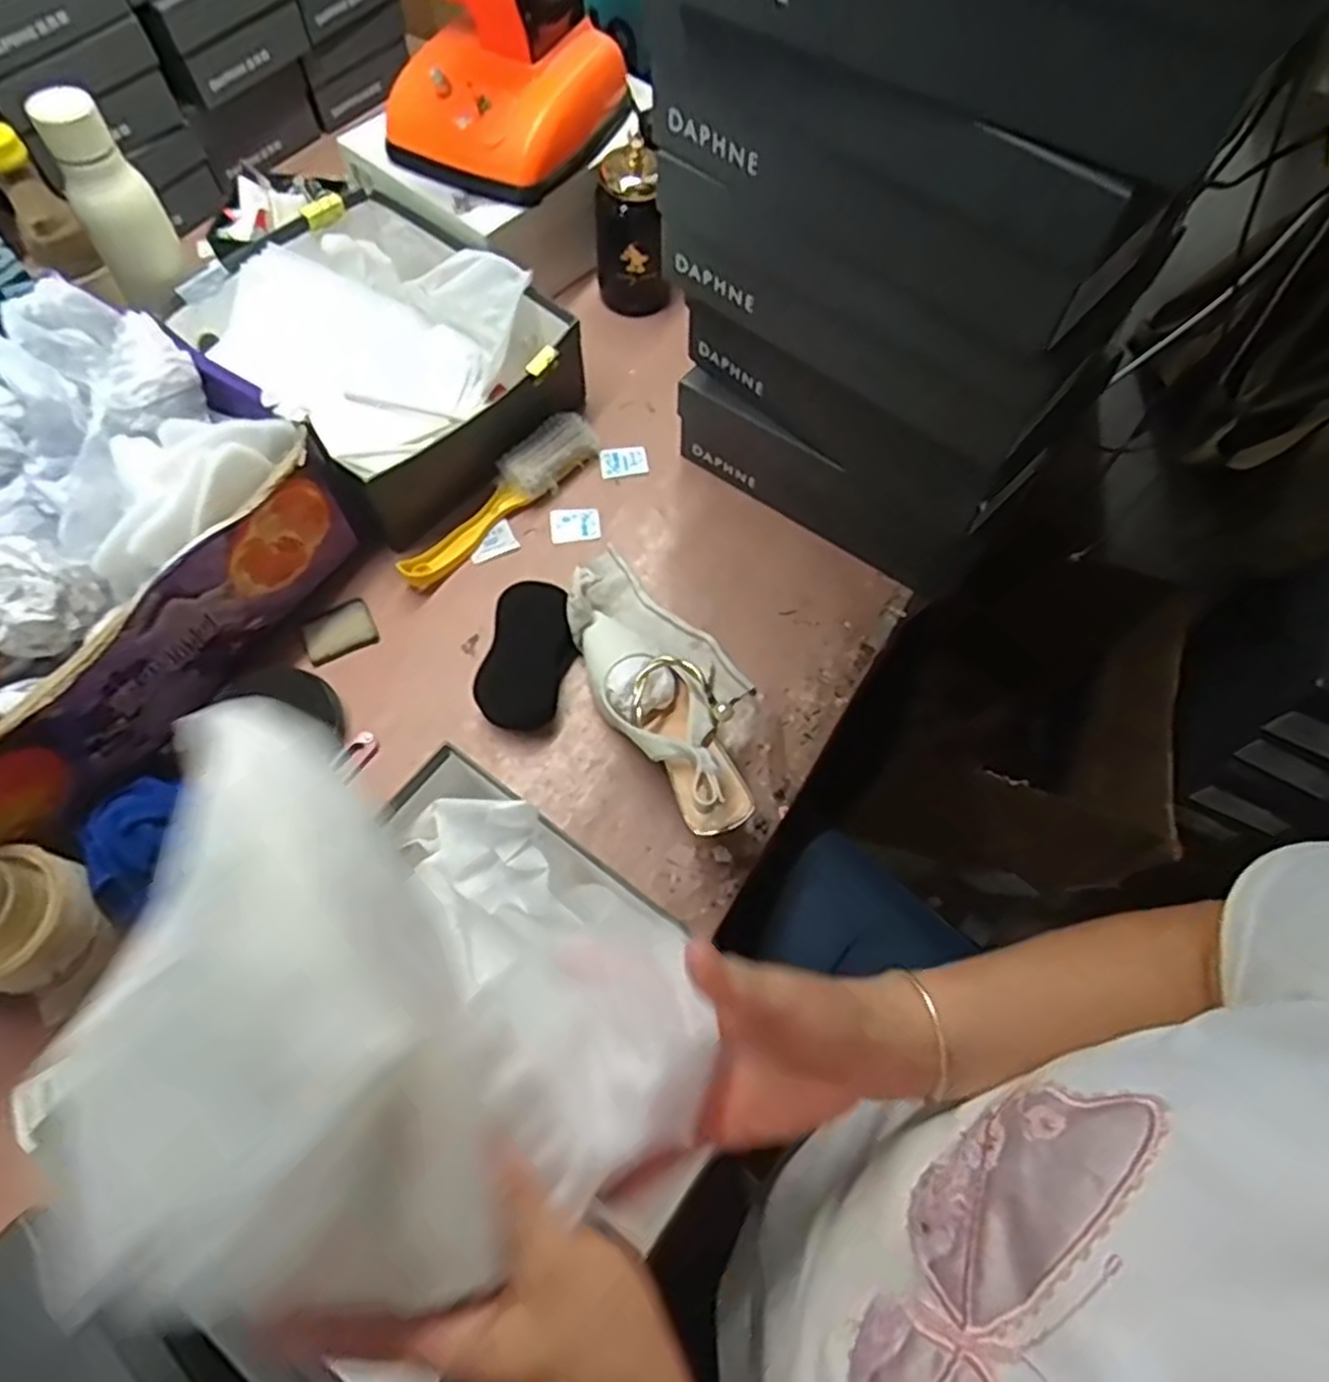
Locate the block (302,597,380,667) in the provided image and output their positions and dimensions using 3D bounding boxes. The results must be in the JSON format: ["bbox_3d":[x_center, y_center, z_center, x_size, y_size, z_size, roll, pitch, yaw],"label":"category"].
[{"bbox_3d":[-0.280,-0.051,0.671,0.059,0.004,0.046,-27,68,-14],"label":"block"}]

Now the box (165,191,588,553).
[{"bbox_3d":[-0.267,-0.321,0.738,0.321,0.098,0.260,41,70,16],"label":"box"}]

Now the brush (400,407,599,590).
[{"bbox_3d":[-0.152,-0.177,0.715,0.050,0.035,0.222,38,69,15],"label":"brush"}]

